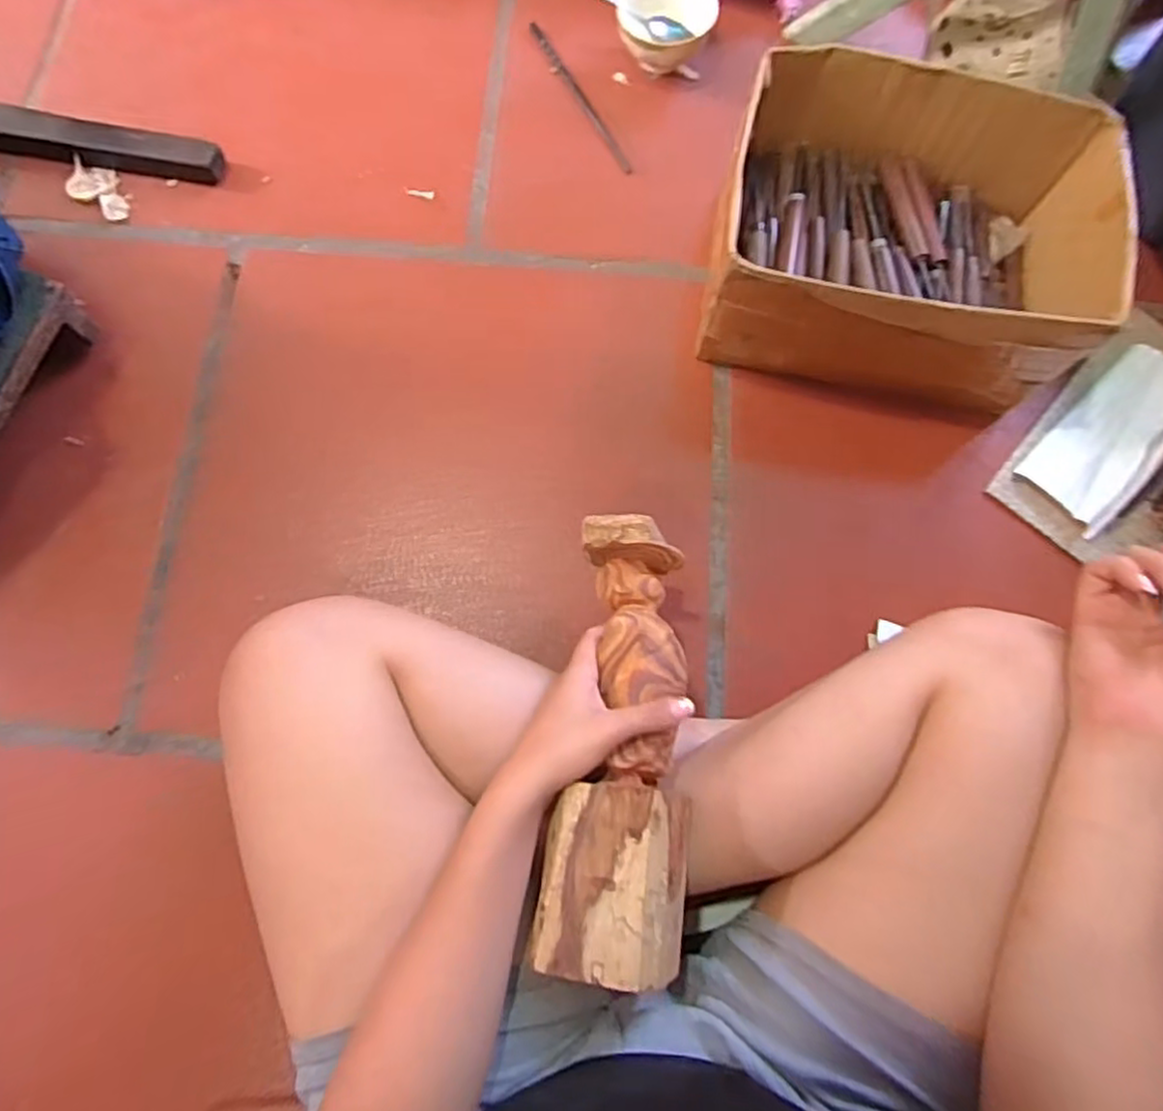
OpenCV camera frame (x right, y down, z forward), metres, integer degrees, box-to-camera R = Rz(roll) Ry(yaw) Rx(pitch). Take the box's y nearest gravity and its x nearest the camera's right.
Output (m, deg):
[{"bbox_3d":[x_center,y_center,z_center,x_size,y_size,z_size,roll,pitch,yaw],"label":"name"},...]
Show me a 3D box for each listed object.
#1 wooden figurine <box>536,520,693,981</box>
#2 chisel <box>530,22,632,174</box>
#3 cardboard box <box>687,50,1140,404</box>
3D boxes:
[{"bbox_3d":[0.030,0.122,0.484,0.094,0.068,0.297,4,65,1],"label":"wooden figurine"},{"bbox_3d":[-0.005,-0.515,0.780,0.016,0.004,0.229,-26,76,-7],"label":"chisel"},{"bbox_3d":[0.300,-0.294,0.652,0.323,0.154,0.257,11,74,3],"label":"cardboard box"}]

